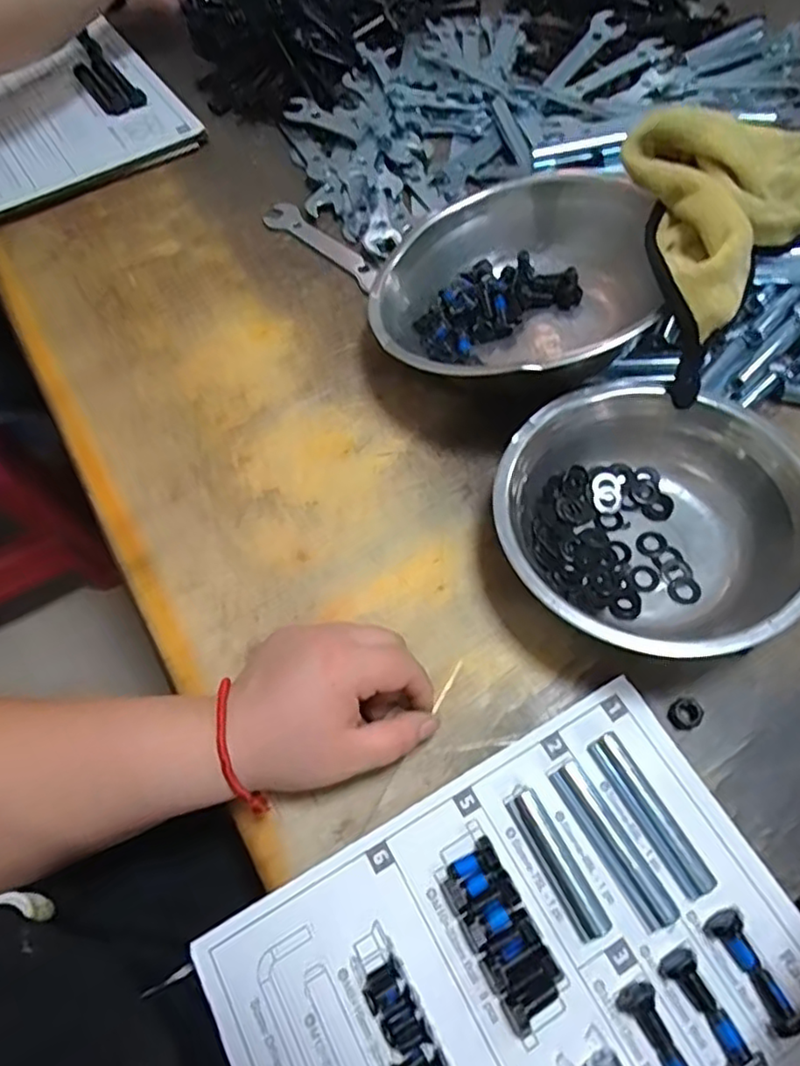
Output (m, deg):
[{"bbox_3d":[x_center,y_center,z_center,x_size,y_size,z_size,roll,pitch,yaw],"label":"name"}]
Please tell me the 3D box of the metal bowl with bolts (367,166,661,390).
[{"bbox_3d":[0.082,-0.171,0.481,0.192,0.079,0.186,-1,63,2],"label":"metal bowl with bolts"}]

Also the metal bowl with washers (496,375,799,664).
[{"bbox_3d":[0.149,-0.003,0.403,0.180,0.070,0.165,-1,63,2],"label":"metal bowl with washers"}]

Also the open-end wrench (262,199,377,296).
[{"bbox_3d":[-0.066,-0.253,0.573,0.134,0.008,0.030,39,71,19],"label":"open-end wrench"}]

